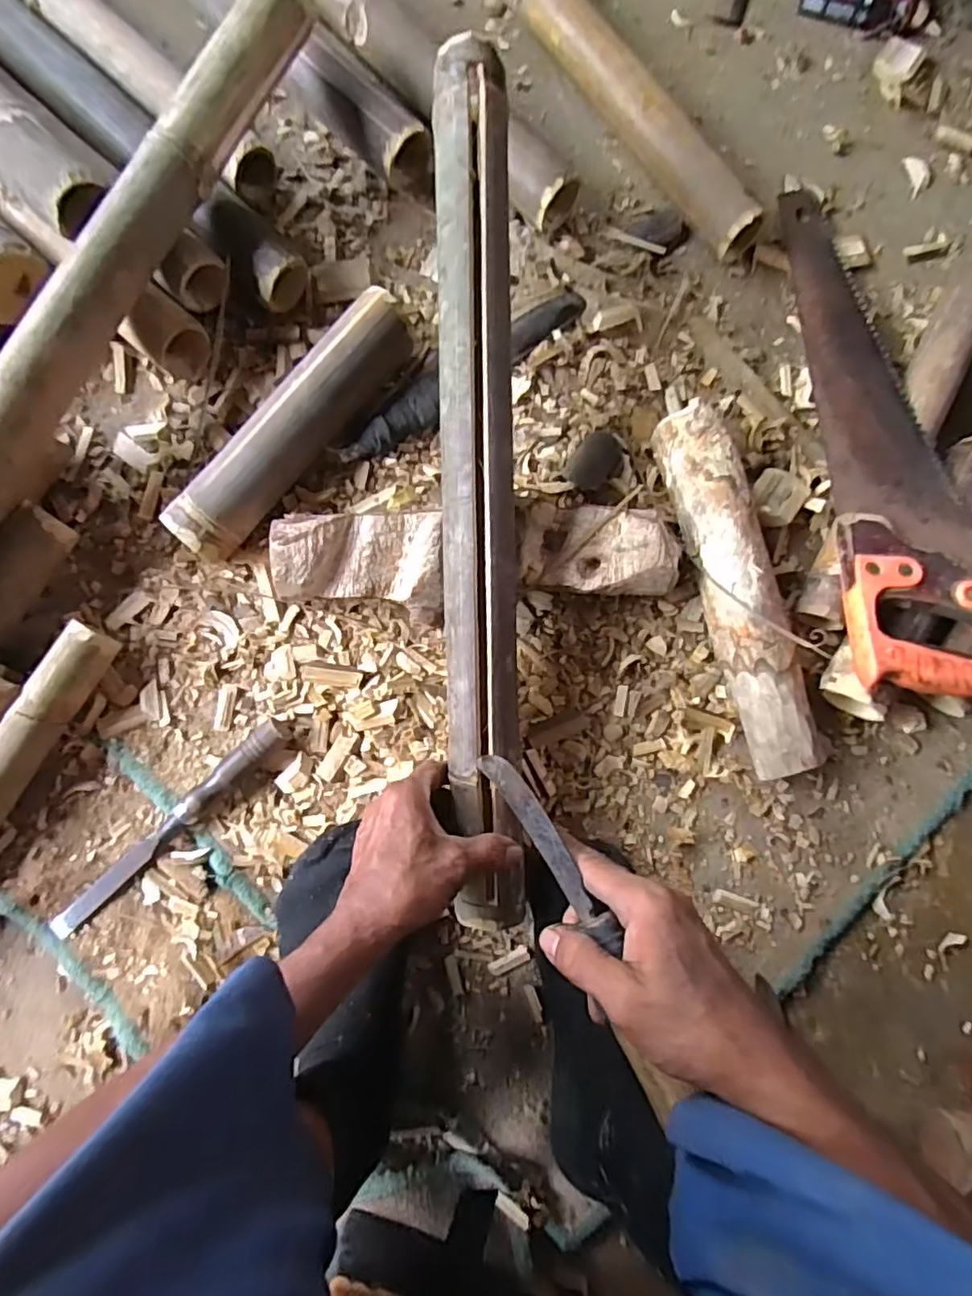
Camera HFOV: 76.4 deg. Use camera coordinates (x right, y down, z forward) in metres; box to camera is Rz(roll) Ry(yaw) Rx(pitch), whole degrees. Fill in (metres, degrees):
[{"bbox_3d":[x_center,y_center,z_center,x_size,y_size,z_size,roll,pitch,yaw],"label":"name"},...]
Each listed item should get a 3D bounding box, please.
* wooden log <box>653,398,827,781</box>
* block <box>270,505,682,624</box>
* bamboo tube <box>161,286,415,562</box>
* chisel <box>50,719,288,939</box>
[{"bbox_3d":[0.214,-0.050,0.536,0.058,0.063,0.319,-14,84,-4],"label":"wooden log"},{"bbox_3d":[-0.009,-0.074,0.529,0.330,0.059,0.086,-3,83,-3],"label":"block"},{"bbox_3d":[-0.165,-0.191,0.538,0.057,0.063,0.271,38,83,2],"label":"bamboo tube"},{"bbox_3d":[-0.262,0.148,0.509,0.239,0.025,0.022,-42,86,-7],"label":"chisel"}]

